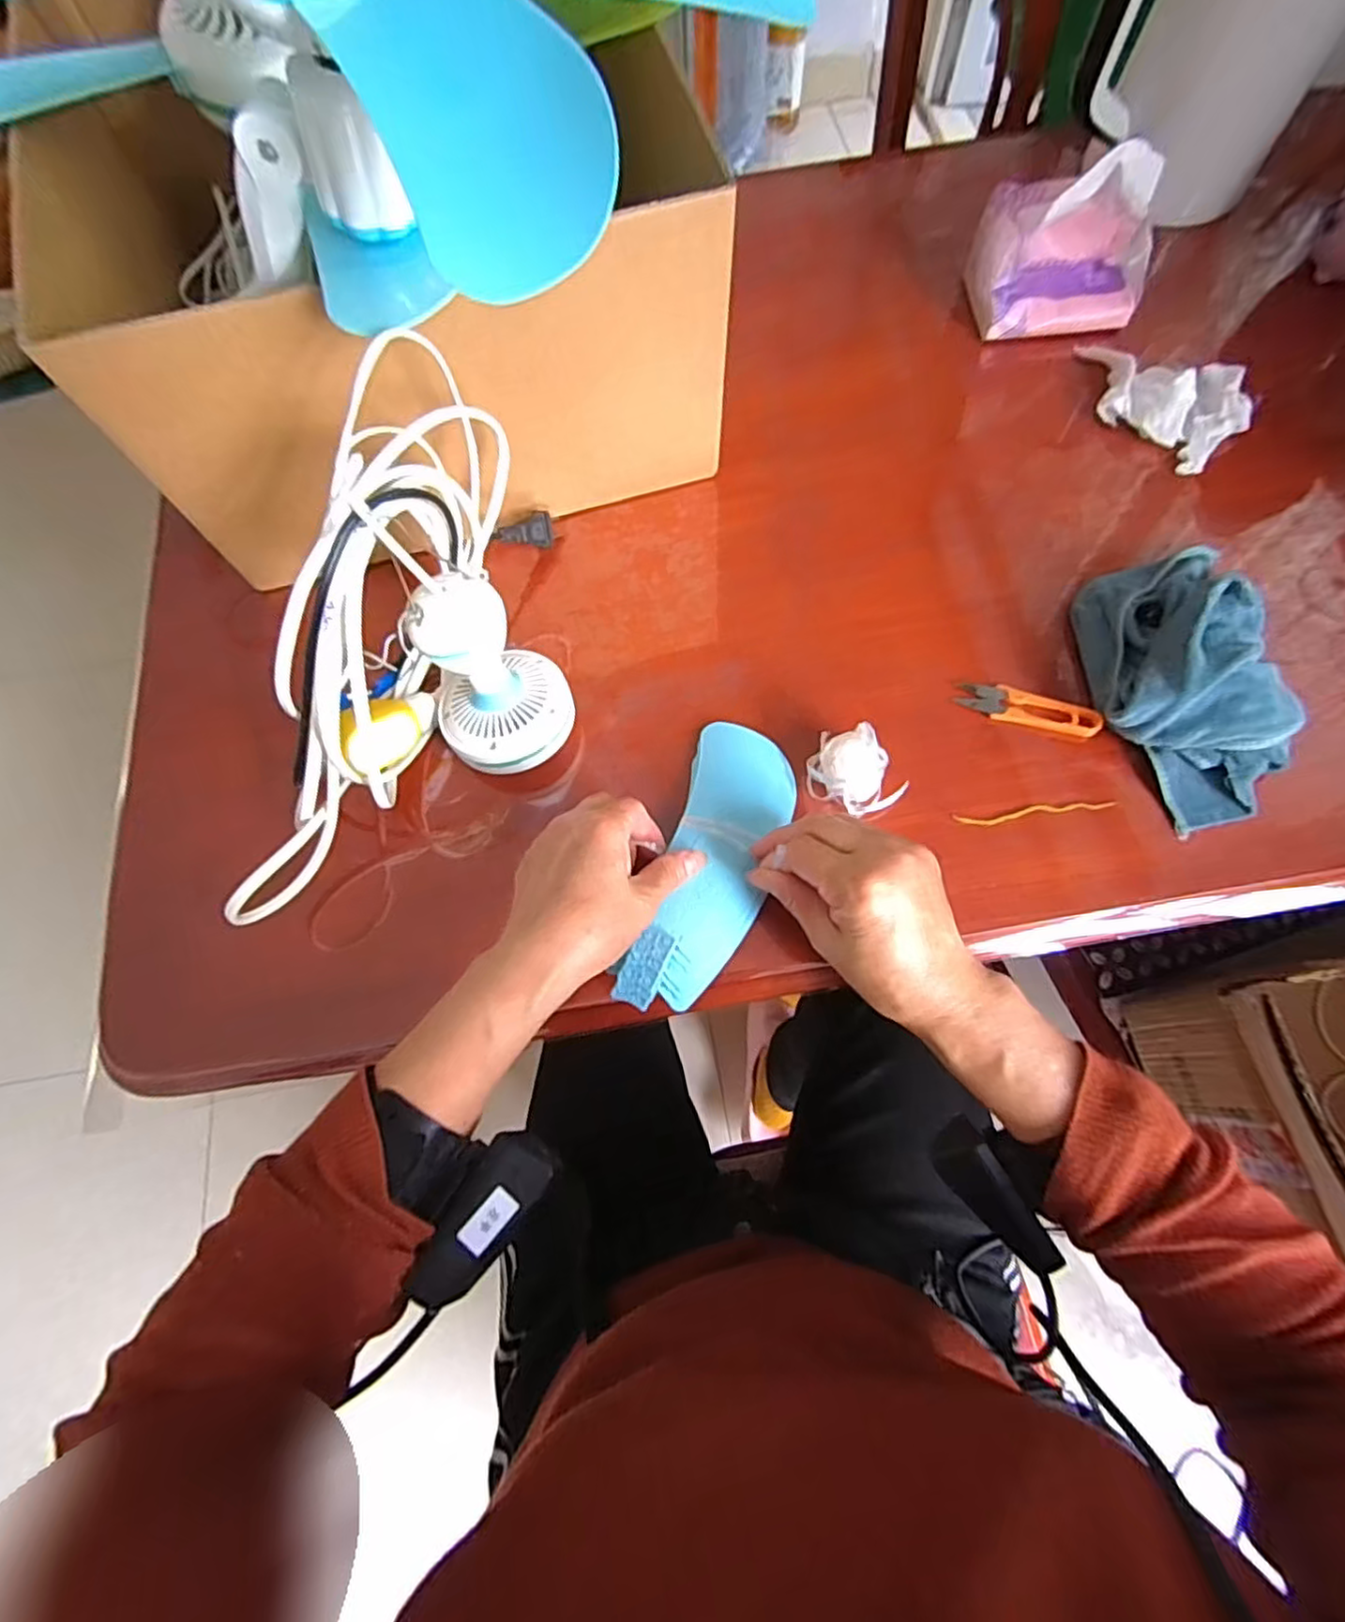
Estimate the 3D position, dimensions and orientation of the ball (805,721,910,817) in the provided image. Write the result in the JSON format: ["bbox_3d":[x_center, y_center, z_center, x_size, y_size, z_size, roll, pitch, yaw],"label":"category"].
[{"bbox_3d":[0.116,-0.025,0.420,0.059,0.034,0.044,30,74,13],"label":"ball"}]

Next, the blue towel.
[{"bbox_3d":[0.333,-0.093,0.432,0.105,0.056,0.197,-4,69,1],"label":"blue towel"}]

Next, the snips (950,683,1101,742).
[{"bbox_3d":[0.239,-0.069,0.452,0.092,0.005,0.028,15,71,8],"label":"snips"}]

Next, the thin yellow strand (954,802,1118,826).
[{"bbox_3d":[0.230,0.000,0.426,0.102,0.004,0.009,-8,69,-1],"label":"thin yellow strand"}]

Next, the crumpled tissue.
[{"bbox_3d":[0.387,-0.336,0.532,0.133,0.034,0.085,40,76,16],"label":"crumpled tissue"}]

